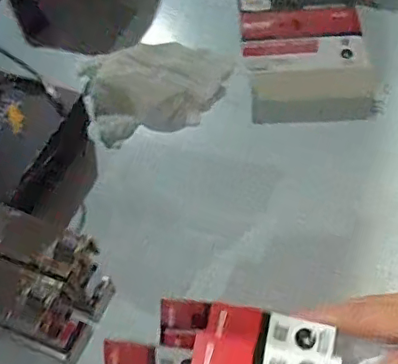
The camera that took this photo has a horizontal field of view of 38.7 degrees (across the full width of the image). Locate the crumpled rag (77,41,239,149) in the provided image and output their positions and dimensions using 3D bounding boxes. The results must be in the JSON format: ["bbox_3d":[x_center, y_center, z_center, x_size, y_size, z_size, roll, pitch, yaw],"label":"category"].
[{"bbox_3d":[-0.039,-0.089,0.520,0.133,0.024,0.100,-16,56,-9],"label":"crumpled rag"}]

